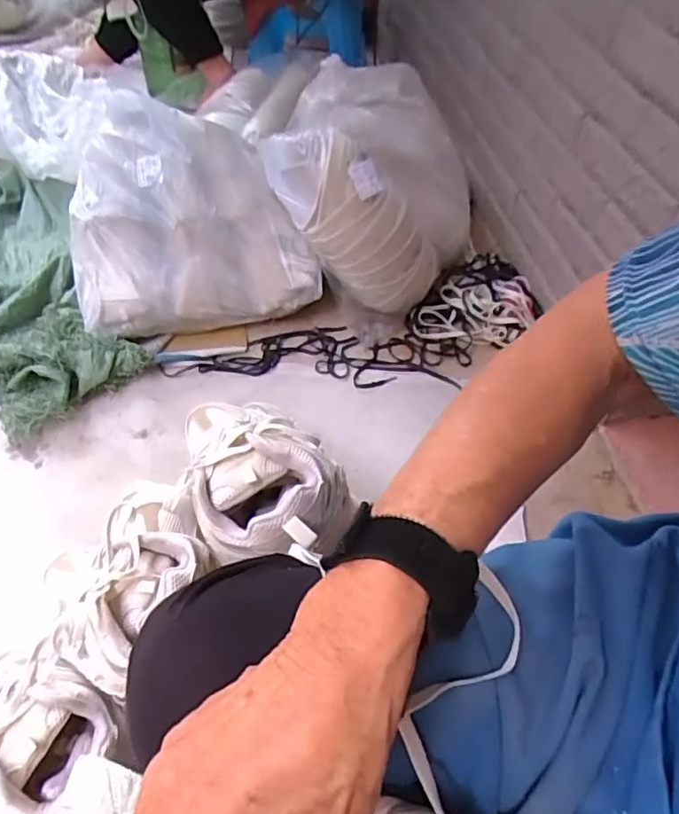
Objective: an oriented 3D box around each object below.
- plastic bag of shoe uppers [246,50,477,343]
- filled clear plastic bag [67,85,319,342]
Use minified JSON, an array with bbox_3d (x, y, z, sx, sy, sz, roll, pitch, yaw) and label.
[{"bbox_3d":[0.035,-0.367,1.031,0.314,0.315,0.286,34,59,25],"label":"plastic bag of shoe uppers"},{"bbox_3d":[-0.267,-0.335,1.018,0.391,0.240,0.337,-11,53,-12],"label":"filled clear plastic bag"}]

